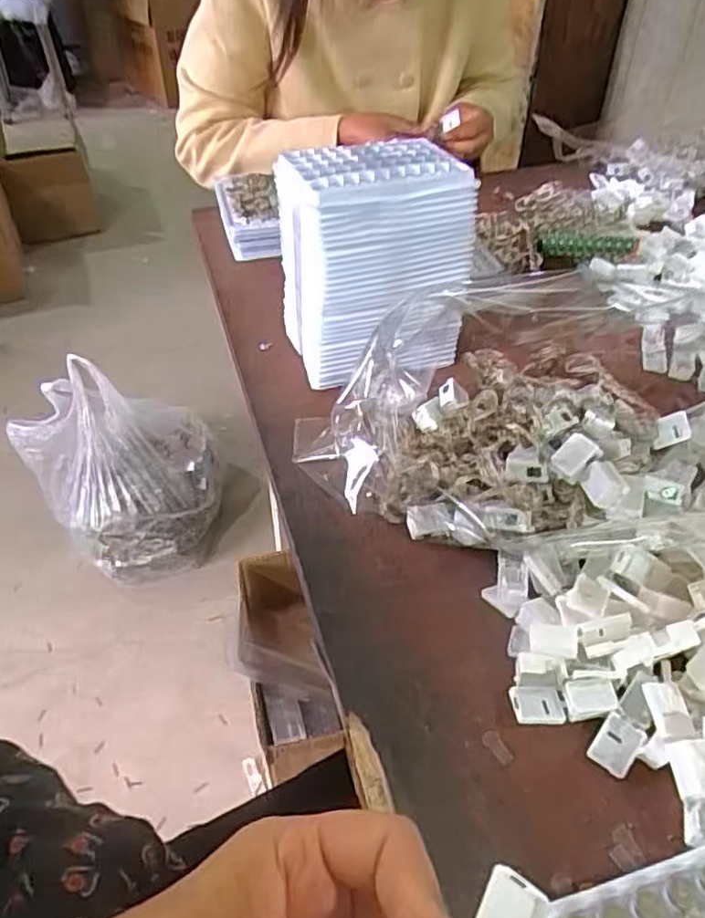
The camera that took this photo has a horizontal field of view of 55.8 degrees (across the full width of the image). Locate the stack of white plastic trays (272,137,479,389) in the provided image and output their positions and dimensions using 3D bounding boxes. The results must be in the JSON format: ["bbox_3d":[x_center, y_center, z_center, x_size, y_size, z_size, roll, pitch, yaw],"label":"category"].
[{"bbox_3d":[0.018,-0.154,0.533,0.139,0.159,0.096,-10,45,-9],"label":"stack of white plastic trays"}]

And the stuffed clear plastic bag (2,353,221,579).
[{"bbox_3d":[-0.426,0.029,1.243,0.340,0.333,0.266,-16,46,-16],"label":"stuffed clear plastic bag"}]

